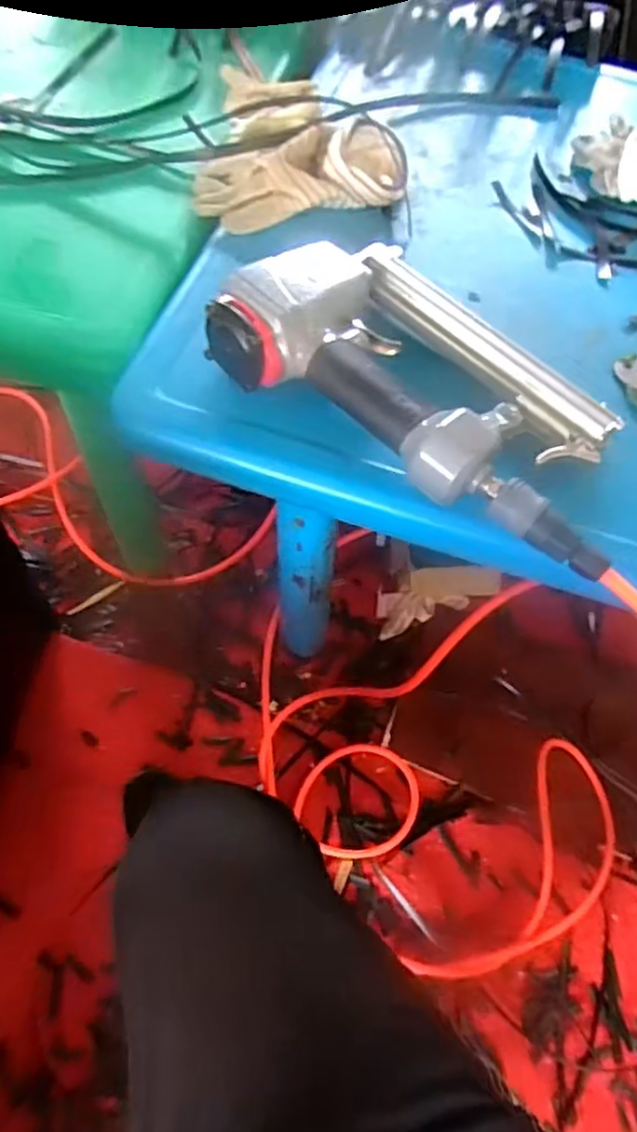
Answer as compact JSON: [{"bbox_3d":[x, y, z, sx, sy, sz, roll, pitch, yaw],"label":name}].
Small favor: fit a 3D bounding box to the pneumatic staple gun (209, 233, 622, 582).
[{"bbox_3d":[0.079,-0.123,0.436,0.263,0.062,0.149,32,64,13],"label":"pneumatic staple gun"}]

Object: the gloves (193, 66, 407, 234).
[{"bbox_3d":[-0.028,-0.352,0.565,0.166,0.043,0.171,-16,64,-13],"label":"gloves"}]

